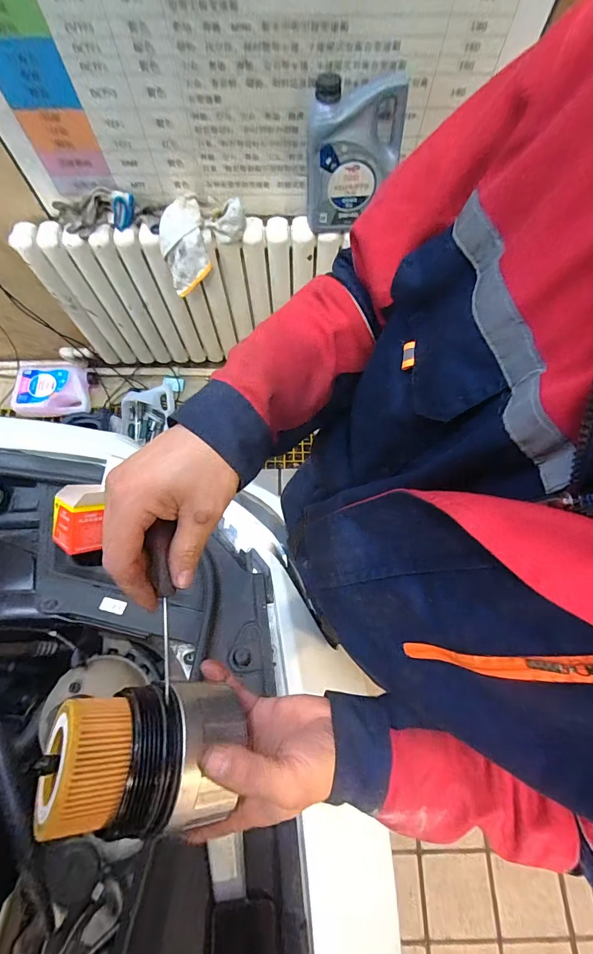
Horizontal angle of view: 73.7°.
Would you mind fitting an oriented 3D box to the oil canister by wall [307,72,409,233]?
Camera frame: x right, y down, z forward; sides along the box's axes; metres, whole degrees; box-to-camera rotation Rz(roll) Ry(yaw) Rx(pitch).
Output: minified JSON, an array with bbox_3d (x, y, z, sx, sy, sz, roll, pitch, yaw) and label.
[{"bbox_3d":[0.126,-0.729,0.912,0.208,0.271,0.097,5,72,2],"label":"oil canister by wall"}]

